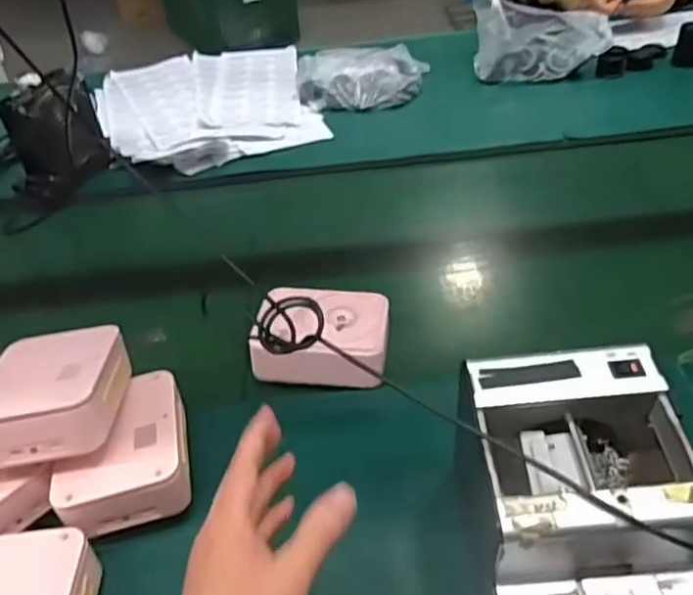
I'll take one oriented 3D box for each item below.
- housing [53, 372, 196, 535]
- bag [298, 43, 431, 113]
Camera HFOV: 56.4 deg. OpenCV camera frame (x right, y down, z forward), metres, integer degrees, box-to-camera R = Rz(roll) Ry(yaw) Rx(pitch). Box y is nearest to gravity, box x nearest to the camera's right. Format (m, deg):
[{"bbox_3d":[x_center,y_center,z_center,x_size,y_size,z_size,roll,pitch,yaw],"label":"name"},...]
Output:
[{"bbox_3d":[-0.185,0.123,0.539,0.098,0.046,0.127,-14,43,-7],"label":"housing"},{"bbox_3d":[0.023,-0.361,1.054,0.211,0.050,0.127,0,43,8],"label":"bag"}]

